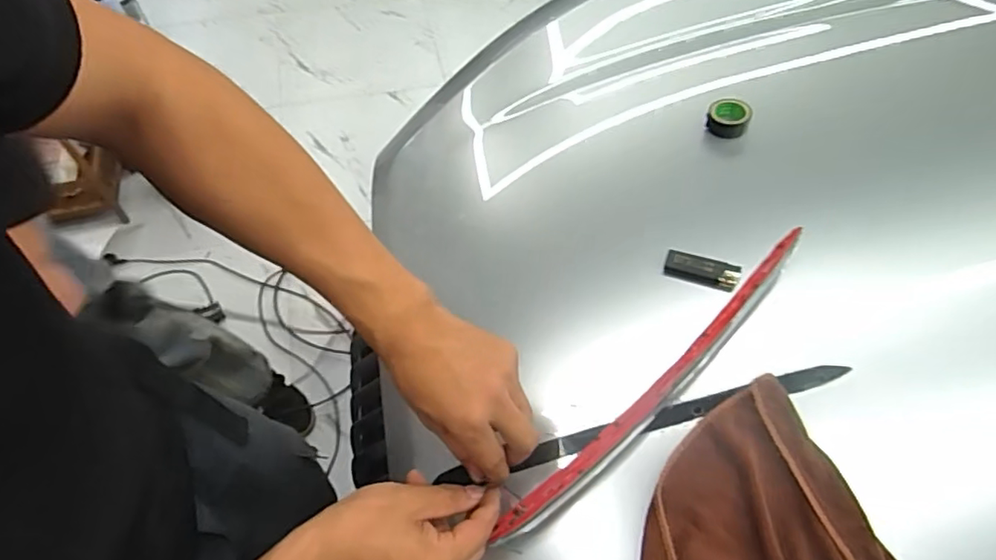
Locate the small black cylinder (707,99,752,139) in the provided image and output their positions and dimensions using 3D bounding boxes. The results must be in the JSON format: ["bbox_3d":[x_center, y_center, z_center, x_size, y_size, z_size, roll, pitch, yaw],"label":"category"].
[{"bbox_3d":[0.259,-0.182,0.661,0.044,0.021,0.048,0,55,-1],"label":"small black cylinder"}]

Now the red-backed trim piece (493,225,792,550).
[{"bbox_3d":[0.140,0.089,0.499,0.366,0.034,0.030,-42,66,-13],"label":"red-backed trim piece"}]

